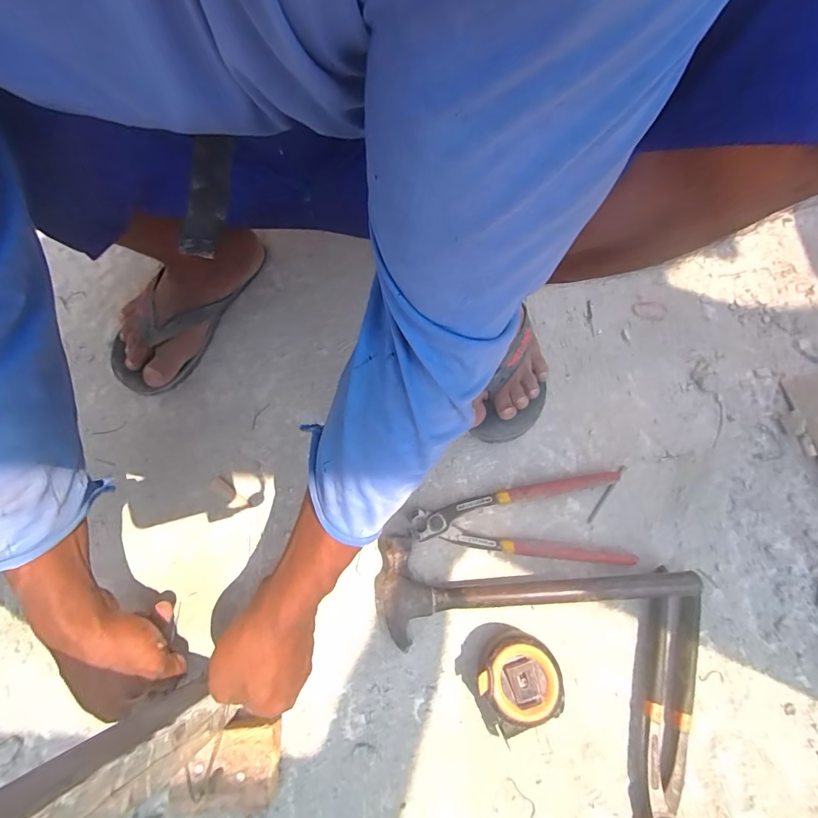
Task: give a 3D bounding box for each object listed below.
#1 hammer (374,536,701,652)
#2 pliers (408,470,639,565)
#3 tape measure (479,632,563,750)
[{"bbox_3d":[0.111,0.167,0.395,0.282,0.033,0.086,1,70,1],"label":"hammer"},{"bbox_3d":[0.109,0.103,0.429,0.209,0.025,0.085,3,70,2],"label":"pliers"},{"bbox_3d":[0.091,0.233,0.372,0.070,0.040,0.066,-22,71,-7],"label":"tape measure"}]

